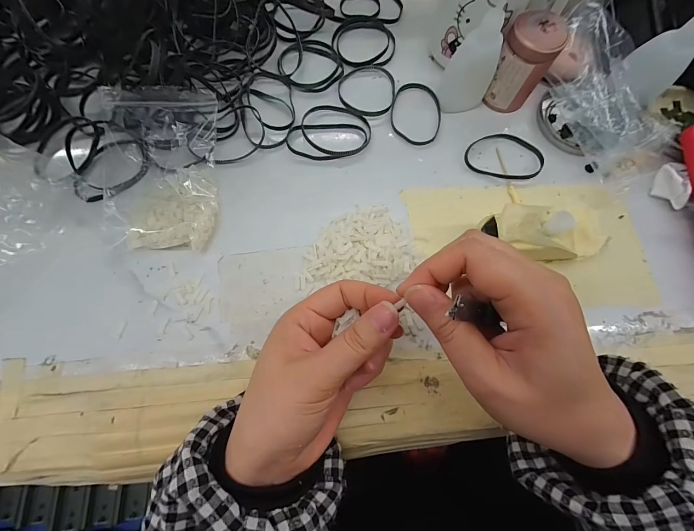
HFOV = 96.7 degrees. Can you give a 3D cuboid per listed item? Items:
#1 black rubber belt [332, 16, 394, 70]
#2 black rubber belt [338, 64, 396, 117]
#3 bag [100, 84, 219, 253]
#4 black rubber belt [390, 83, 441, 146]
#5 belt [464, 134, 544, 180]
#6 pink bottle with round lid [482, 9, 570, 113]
[{"bbox_3d":[0.017,-0.229,0.315,0.063,0.005,0.060,-5,76,-3],"label":"black rubber belt"},{"bbox_3d":[0.019,-0.172,0.300,0.056,0.004,0.063,5,76,0],"label":"black rubber belt"},{"bbox_3d":[-0.162,-0.086,0.265,0.094,0.018,0.153,-5,76,-3],"label":"bag"},{"bbox_3d":[0.066,-0.145,0.295,0.048,0.004,0.064,9,76,1],"label":"black rubber belt"},{"bbox_3d":[0.146,-0.102,0.283,0.070,0.009,0.046,15,76,2],"label":"belt"},{"bbox_3d":[0.154,-0.178,0.274,0.044,0.066,0.038,35,77,7],"label":"pink bottle with round lid"}]

